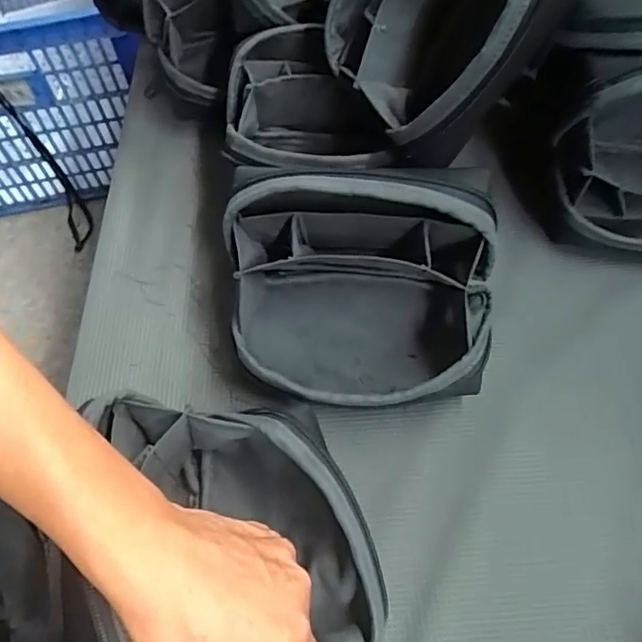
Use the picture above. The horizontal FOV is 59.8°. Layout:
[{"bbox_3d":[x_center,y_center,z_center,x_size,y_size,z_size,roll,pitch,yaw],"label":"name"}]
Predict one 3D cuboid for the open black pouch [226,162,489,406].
[{"bbox_3d":[0.024,-0.012,0.350,0.160,0.120,0.120,4,60,5],"label":"open black pouch"}]

